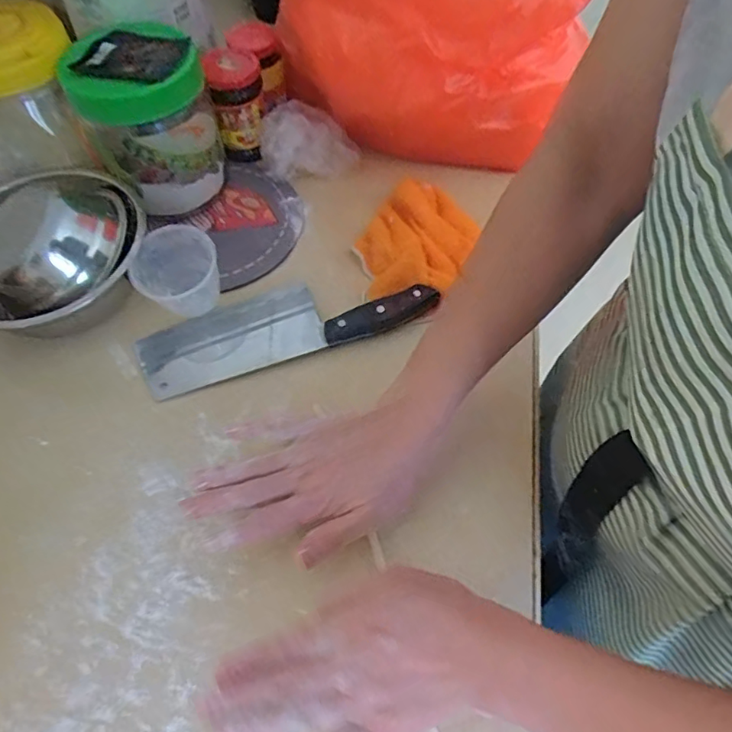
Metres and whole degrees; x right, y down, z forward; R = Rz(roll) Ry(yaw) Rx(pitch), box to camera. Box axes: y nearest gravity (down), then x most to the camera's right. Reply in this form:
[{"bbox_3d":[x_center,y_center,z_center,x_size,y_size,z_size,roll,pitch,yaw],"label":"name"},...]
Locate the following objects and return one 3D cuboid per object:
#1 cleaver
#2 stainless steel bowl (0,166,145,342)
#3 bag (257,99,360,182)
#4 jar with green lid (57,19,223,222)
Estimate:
[{"bbox_3d":[-0.073,-0.042,0.498,0.263,0.017,0.078,-16,59,-10],"label":"cleaver"},{"bbox_3d":[-0.300,-0.110,0.508,0.194,0.073,0.183,0,58,0],"label":"stainless steel bowl"},{"bbox_3d":[-0.064,-0.250,0.605,0.104,0.065,0.052,-14,59,-9],"label":"bag"},{"bbox_3d":[-0.210,-0.236,0.542,0.116,0.144,0.118,0,58,0],"label":"jar with green lid"}]

